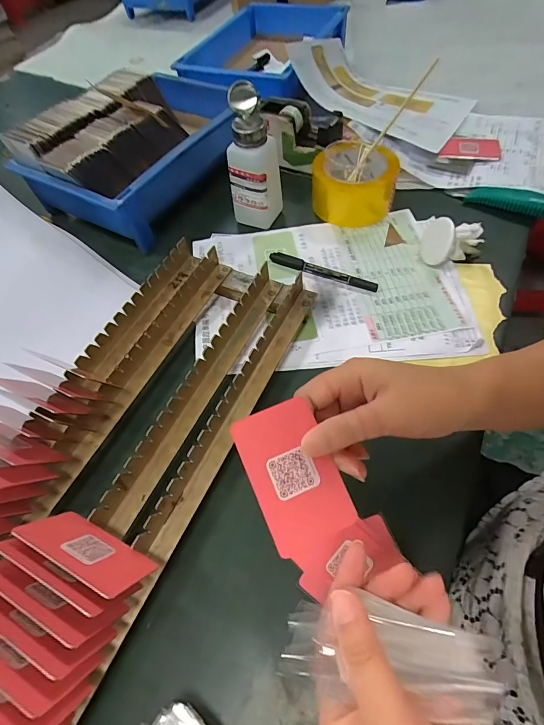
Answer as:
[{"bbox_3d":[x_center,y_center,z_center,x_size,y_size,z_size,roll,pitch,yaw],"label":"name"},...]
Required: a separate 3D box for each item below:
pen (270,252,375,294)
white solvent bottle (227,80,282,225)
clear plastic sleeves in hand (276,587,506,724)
[{"bbox_3d":[0.059,-0.109,0.467,0.136,0.010,0.013,23,62,18],"label":"pen"},{"bbox_3d":[-0.020,-0.243,0.478,0.059,0.148,0.052,16,60,15],"label":"white solvent bottle"},{"bbox_3d":[0.066,0.156,0.204,0.119,0.020,0.045,12,58,-1],"label":"clear plastic sleeves in hand"}]

